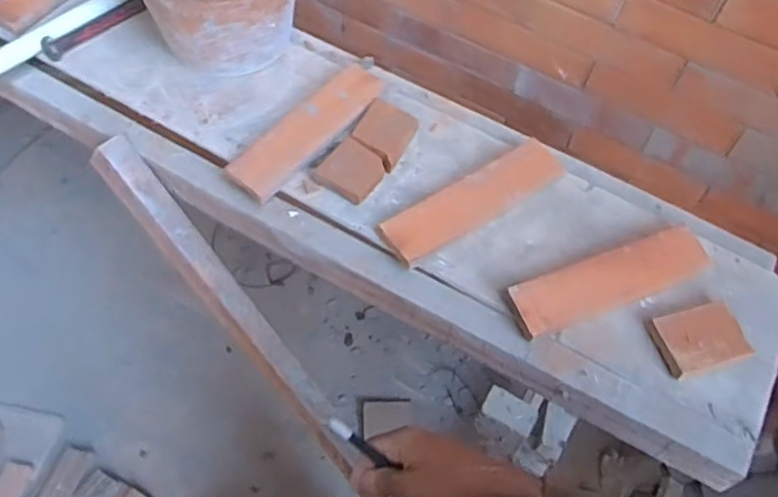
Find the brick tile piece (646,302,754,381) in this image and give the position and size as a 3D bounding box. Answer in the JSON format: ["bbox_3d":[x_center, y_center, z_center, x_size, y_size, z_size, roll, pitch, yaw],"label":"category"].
[{"bbox_3d":[0.315,0.090,0.646,0.084,0.021,0.062,-14,61,-13],"label":"brick tile piece"}]

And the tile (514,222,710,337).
[{"bbox_3d":[0.233,0.032,0.673,0.229,0.023,0.055,-19,63,-15],"label":"tile"}]

